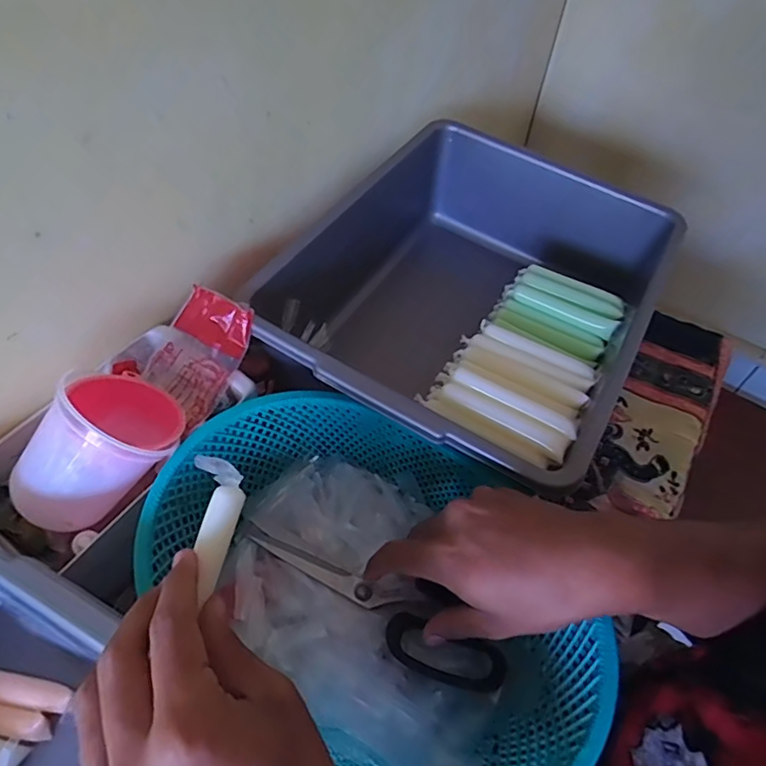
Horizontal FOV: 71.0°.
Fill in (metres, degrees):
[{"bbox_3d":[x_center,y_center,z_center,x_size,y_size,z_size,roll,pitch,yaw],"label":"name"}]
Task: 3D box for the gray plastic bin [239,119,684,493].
[{"bbox_3d":[0.080,-0.085,0.539,0.315,0.122,0.373,26,56,15],"label":"gray plastic bin"}]

